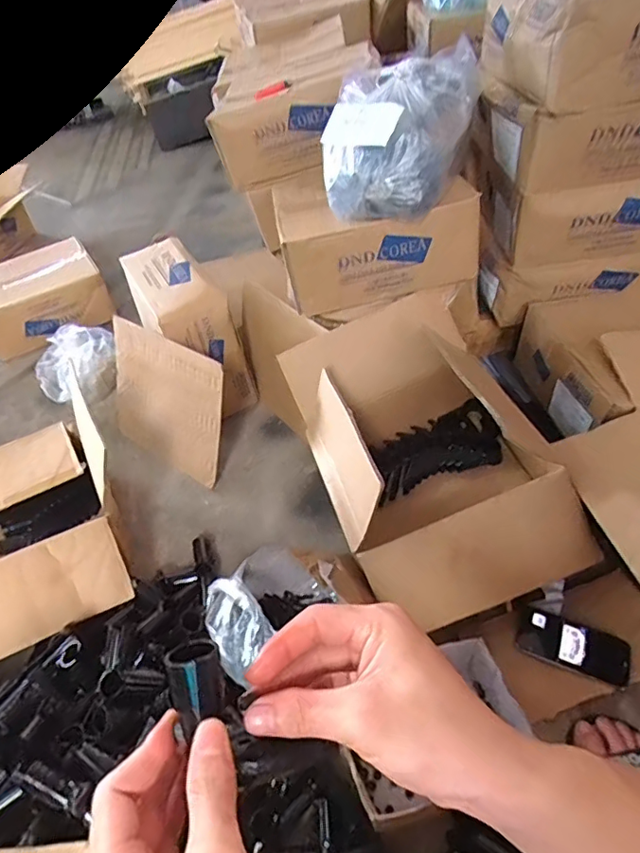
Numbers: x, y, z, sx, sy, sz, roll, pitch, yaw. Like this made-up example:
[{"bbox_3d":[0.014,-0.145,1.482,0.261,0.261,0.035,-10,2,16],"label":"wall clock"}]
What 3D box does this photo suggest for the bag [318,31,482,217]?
[{"bbox_3d":[0.114,-0.450,0.827,0.218,0.166,0.214,10,47,17],"label":"bag"}]

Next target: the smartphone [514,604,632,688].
[{"bbox_3d":[0.358,0.308,0.749,0.145,0.012,0.071,18,50,23],"label":"smartphone"}]

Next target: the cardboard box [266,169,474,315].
[{"bbox_3d":[0.087,-0.371,0.986,0.328,0.150,0.286,-10,45,-3],"label":"cardboard box"}]

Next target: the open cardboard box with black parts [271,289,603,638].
[{"bbox_3d":[0.161,0.046,0.848,0.317,0.255,0.485,-15,45,-8],"label":"open cardboard box with black parts"}]

